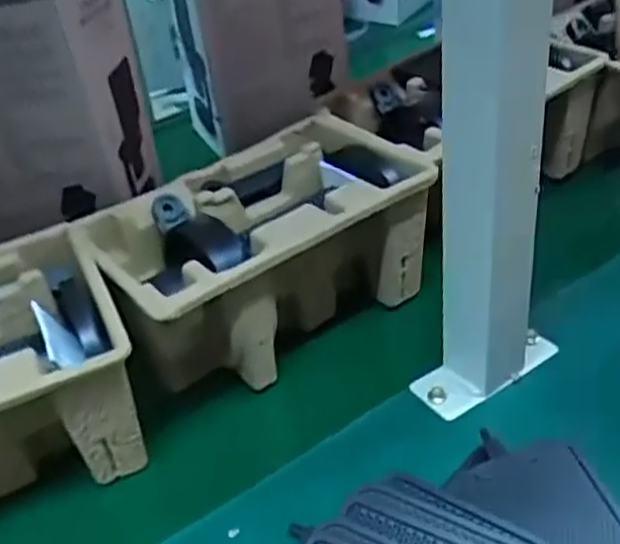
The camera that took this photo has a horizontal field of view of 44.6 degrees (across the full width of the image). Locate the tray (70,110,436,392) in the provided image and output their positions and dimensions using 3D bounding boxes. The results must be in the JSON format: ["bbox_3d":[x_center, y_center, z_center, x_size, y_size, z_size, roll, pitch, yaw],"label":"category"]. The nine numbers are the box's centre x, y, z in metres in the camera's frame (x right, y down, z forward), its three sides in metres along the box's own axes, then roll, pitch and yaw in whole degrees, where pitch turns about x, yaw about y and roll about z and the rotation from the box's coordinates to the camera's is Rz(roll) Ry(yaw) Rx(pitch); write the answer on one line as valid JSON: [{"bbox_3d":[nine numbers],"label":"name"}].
[{"bbox_3d":[-0.031,-0.011,0.539,0.220,0.105,0.142,-30,42,-27],"label":"tray"}]

